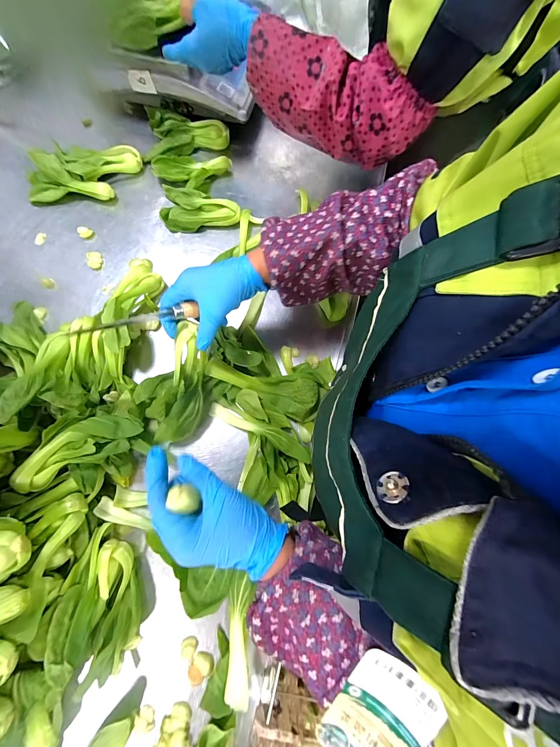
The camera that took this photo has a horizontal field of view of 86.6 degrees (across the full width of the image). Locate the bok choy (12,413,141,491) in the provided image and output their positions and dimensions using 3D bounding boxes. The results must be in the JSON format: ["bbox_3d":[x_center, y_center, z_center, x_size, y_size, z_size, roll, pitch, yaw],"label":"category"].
[{"bbox_3d":[-0.265,0.090,0.393,0.153,0.028,0.070,-22,84,-5],"label":"bok choy"}]

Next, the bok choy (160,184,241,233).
[{"bbox_3d":[-0.140,-0.287,0.517,0.134,0.056,0.052,-7,77,-2],"label":"bok choy"}]

